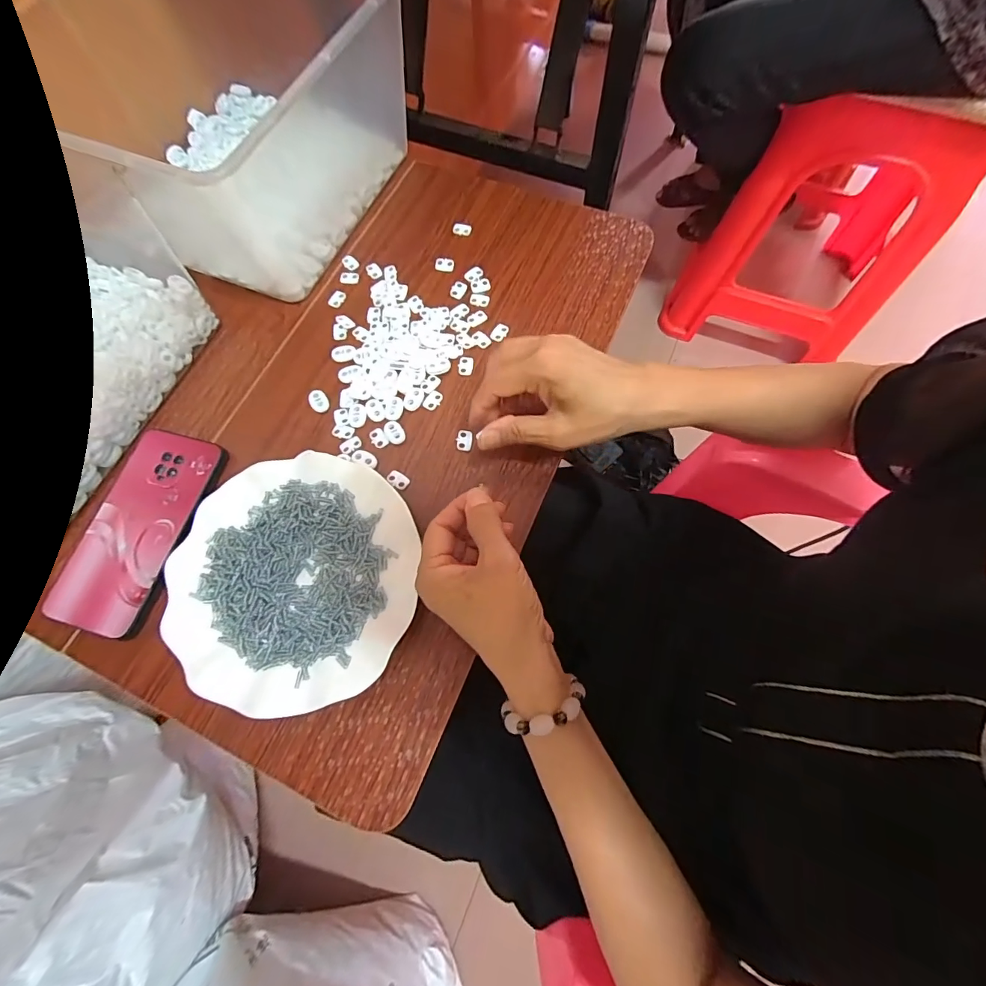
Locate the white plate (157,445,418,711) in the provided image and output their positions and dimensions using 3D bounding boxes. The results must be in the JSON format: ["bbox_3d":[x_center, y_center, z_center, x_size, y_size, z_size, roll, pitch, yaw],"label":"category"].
[{"bbox_3d":[-0.148,0.062,0.328,0.182,0.026,0.181,0,71,1],"label":"white plate"}]

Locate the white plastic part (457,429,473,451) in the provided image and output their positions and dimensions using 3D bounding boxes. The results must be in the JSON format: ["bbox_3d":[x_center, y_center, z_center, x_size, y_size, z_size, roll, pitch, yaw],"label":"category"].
[{"bbox_3d":[-0.025,-0.045,0.373,0.013,0.005,0.019,5,71,3],"label":"white plastic part"}]

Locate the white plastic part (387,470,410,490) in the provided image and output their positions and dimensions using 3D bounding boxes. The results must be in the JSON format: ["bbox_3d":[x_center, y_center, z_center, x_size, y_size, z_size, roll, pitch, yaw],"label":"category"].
[{"bbox_3d":[-0.080,-0.011,0.363,0.019,0.004,0.012,33,75,12],"label":"white plastic part"}]

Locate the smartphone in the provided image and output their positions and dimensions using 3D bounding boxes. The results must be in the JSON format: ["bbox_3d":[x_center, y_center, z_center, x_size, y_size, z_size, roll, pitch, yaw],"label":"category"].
[{"bbox_3d":[-0.288,0.027,0.350,0.085,0.007,0.164,11,72,5],"label":"smartphone"}]

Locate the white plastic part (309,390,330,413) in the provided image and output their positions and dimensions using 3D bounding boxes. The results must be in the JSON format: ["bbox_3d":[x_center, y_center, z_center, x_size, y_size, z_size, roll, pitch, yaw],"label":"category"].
[{"bbox_3d":[-0.158,-0.084,0.391,0.016,0.005,0.021,-41,75,-12],"label":"white plastic part"}]

